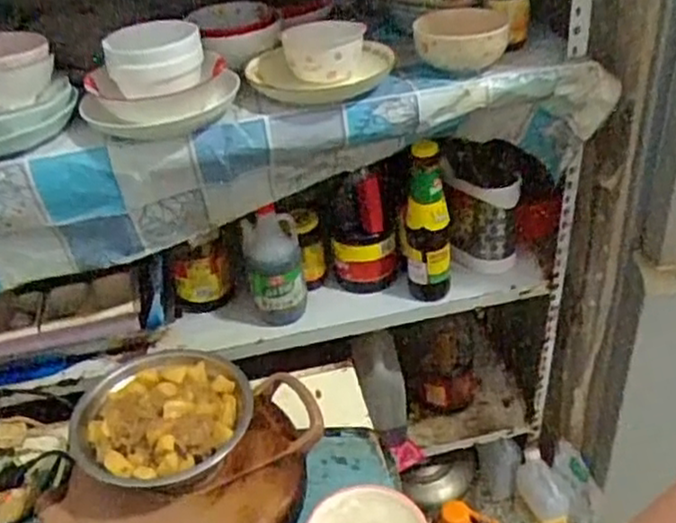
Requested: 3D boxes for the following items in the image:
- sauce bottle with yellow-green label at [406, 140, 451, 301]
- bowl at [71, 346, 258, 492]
[{"bbox_3d":[0.137,-0.058,1.083,0.072,0.258,0.074,-1,36,8],"label":"sauce bottle with yellow-green label"},{"bbox_3d":[-0.203,0.183,0.831,0.208,0.058,0.190,-4,36,3],"label":"bowl"}]

